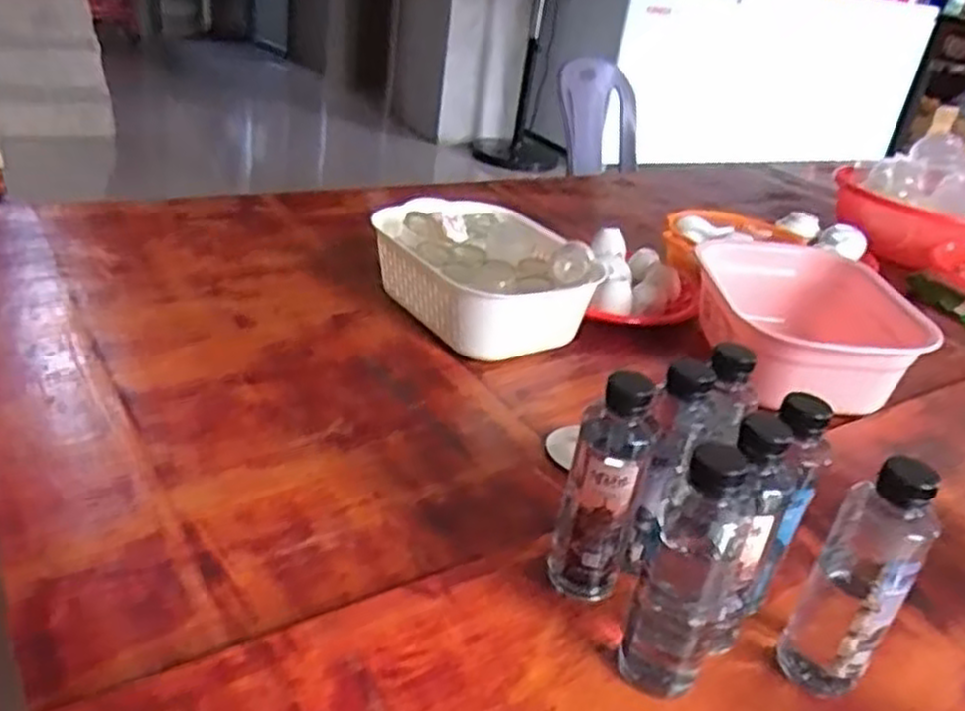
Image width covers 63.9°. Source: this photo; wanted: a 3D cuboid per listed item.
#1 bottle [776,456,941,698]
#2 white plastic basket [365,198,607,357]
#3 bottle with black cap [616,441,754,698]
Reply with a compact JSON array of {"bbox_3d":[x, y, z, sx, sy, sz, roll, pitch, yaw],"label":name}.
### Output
[{"bbox_3d":[0.245,0.146,0.504,0.052,0.177,0.043,23,32,27],"label":"bottle"},{"bbox_3d":[0.007,-0.099,0.971,0.212,0.108,0.276,-13,34,-34],"label":"white plastic basket"},{"bbox_3d":[0.131,0.137,0.492,0.052,0.177,0.049,21,31,23],"label":"bottle with black cap"}]

